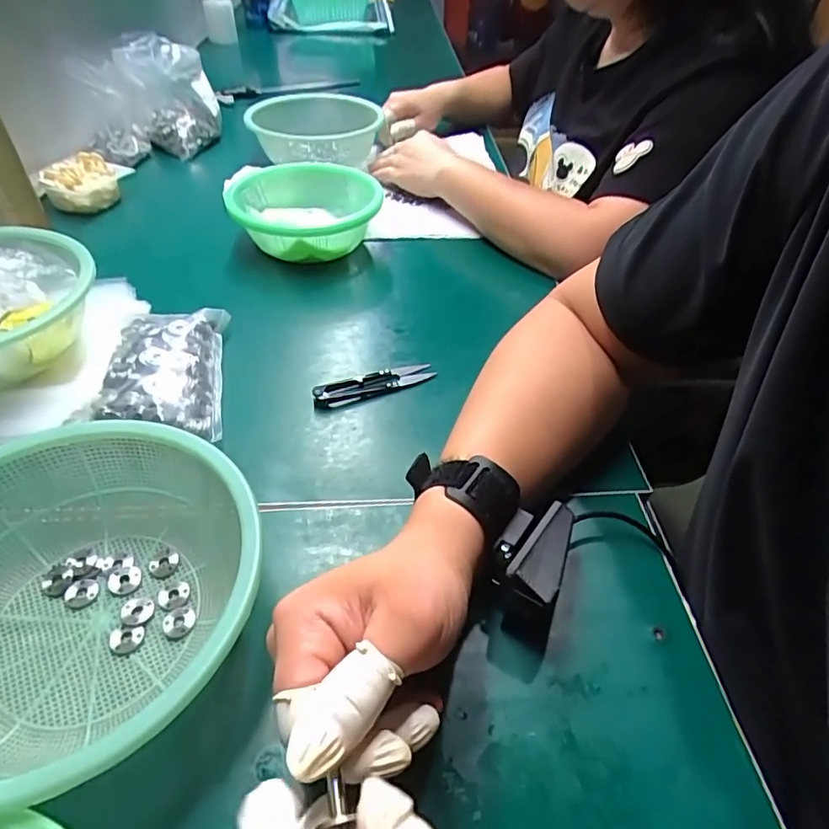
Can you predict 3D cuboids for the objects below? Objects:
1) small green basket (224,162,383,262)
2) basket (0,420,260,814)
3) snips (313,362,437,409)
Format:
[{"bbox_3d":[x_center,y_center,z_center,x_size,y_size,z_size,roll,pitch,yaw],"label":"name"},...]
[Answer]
[{"bbox_3d":[-0.120,-0.222,0.603,0.154,0.066,0.176,-6,44,-9],"label":"small green basket"},{"bbox_3d":[-0.172,0.095,0.276,0.185,0.067,0.185,-9,45,-13],"label":"basket"},{"bbox_3d":[-0.033,-0.027,0.448,0.104,0.011,0.021,-17,47,-20],"label":"snips"}]

